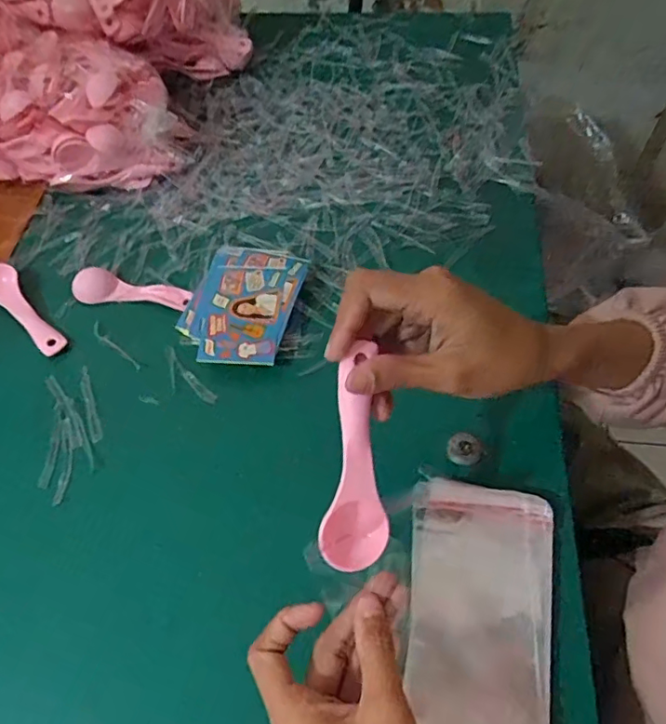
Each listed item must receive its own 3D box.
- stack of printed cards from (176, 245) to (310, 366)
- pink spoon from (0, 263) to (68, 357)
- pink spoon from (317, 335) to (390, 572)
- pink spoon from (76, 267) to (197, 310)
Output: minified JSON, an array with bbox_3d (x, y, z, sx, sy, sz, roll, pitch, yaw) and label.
[{"bbox_3d":[-0.076,-0.048,0.462,0.089,0.021,0.116,13,59,10],"label":"stack of printed cards"},{"bbox_3d":[-0.265,-0.044,0.469,0.034,0.016,0.106,-39,65,-21],"label":"pink spoon"},{"bbox_3d":[0.011,0.047,0.277,0.033,0.010,0.109,1,91,2],"label":"pink spoon"},{"bbox_3d":[-0.176,-0.060,0.486,0.106,0.012,0.032,13,59,10],"label":"pink spoon"}]

